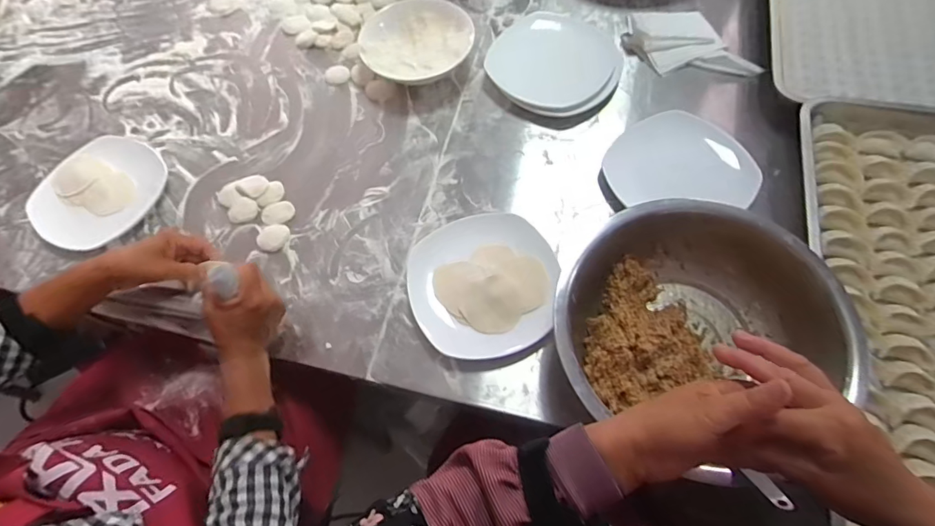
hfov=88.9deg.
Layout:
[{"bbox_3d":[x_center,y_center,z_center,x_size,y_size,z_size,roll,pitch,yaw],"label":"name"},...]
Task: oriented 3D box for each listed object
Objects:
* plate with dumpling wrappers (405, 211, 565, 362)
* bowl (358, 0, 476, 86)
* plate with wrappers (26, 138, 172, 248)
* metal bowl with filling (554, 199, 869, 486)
[{"bbox_3d":[0.019,0.021,0.587,0.175,0.025,0.187,-1,65,3],"label":"plate with dumpling wrappers"},{"bbox_3d":[-0.077,-0.337,0.746,0.171,0.053,0.151,7,65,7],"label":"bowl"},{"bbox_3d":[-0.536,-0.108,0.693,0.165,0.020,0.178,31,70,16],"label":"plate with wrappers"},{"bbox_3d":[0.240,0.075,0.505,0.288,0.083,0.276,-1,65,3],"label":"metal bowl with filling"}]

